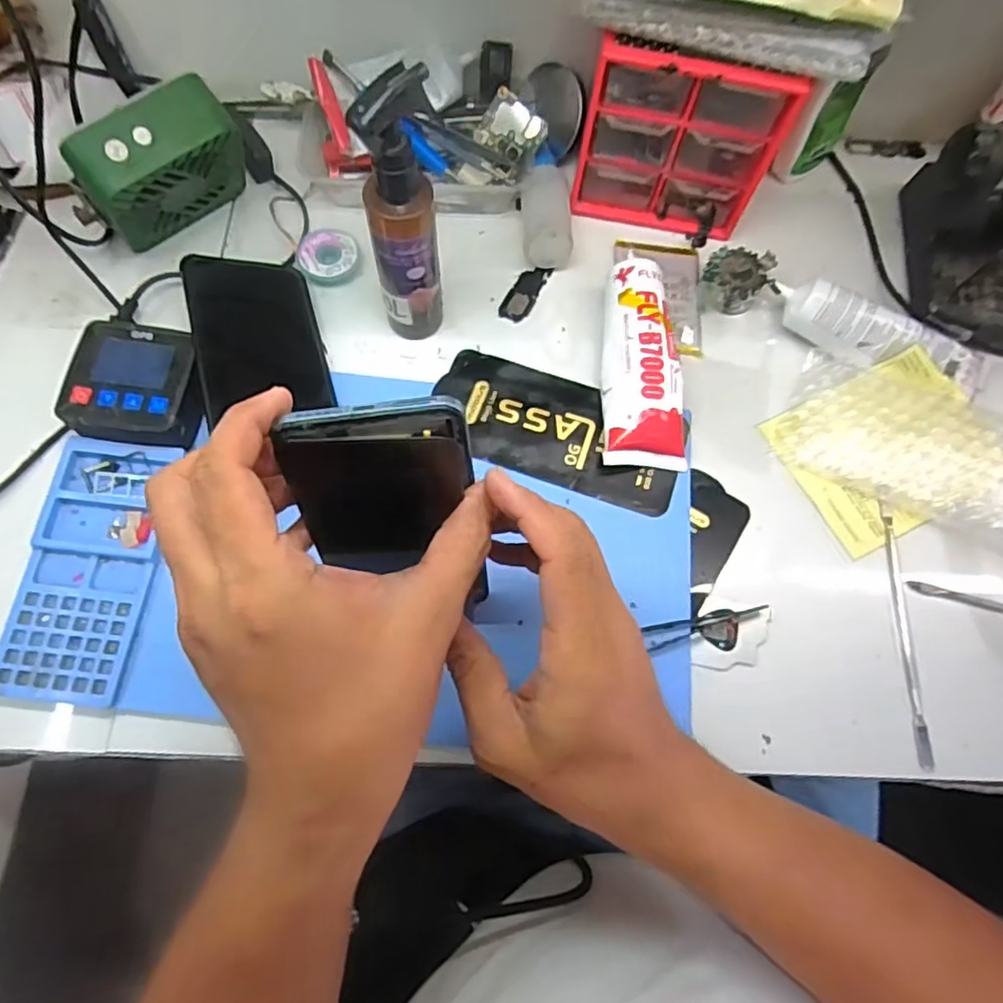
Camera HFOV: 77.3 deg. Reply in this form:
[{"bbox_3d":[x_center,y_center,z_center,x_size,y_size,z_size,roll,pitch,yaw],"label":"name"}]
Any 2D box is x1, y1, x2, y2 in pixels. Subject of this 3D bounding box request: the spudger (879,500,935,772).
[{"bbox_3d":[0.240,0.074,0.372,0.009,0.005,0.156,5,71,-1],"label":"spudger"}]

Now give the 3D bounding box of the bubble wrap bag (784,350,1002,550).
[{"bbox_3d":[0.272,-0.036,0.402,0.170,0.026,0.086,28,73,7],"label":"bubble wrap bag"}]

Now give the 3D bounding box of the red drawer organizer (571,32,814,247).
[{"bbox_3d":[0.125,-0.266,0.434,0.125,0.116,0.086,13,71,2],"label":"red drawer organizer"}]

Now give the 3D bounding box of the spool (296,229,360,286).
[{"bbox_3d":[-0.124,-0.176,0.451,0.040,0.010,0.044,1,71,-2],"label":"spool"}]

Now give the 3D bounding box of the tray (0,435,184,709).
[{"bbox_3d":[-0.236,0.038,0.366,0.068,0.019,0.150,6,71,0],"label":"tray"}]

